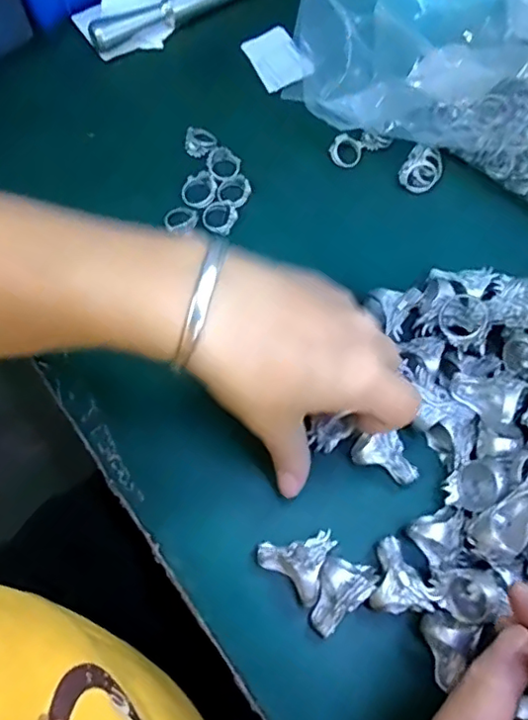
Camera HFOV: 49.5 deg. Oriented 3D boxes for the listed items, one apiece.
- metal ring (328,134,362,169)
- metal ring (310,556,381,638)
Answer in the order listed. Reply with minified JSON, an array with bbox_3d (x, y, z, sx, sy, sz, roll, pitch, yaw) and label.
[{"bbox_3d":[0.057,-0.143,0.392,0.022,0.004,0.022,29,90,-8],"label":"metal ring"},{"bbox_3d":[0.037,0.115,0.288,0.040,0.020,0.024,-41,74,-15],"label":"metal ring"}]

